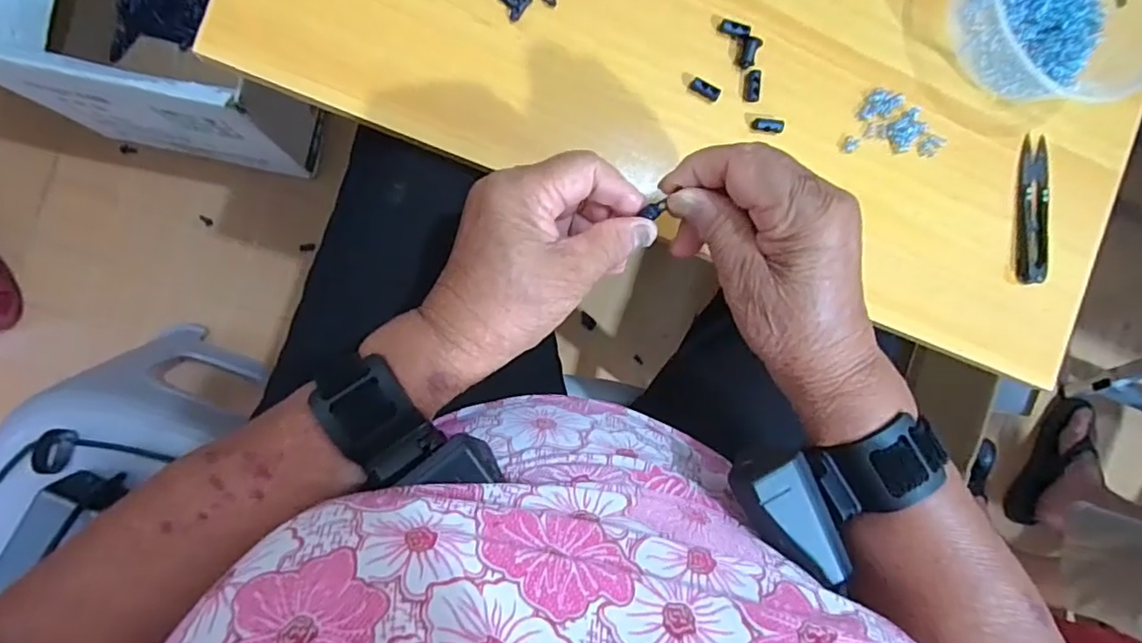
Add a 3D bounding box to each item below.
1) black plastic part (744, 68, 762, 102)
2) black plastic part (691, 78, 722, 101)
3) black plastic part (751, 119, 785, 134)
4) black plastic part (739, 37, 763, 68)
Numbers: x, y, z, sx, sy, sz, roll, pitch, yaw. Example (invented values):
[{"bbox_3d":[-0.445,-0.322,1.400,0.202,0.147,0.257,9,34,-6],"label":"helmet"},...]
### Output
[{"bbox_3d":[0.116,-0.150,0.362,0.009,0.004,0.019,7,93,-9],"label":"black plastic part"},{"bbox_3d":[0.084,-0.145,0.356,0.019,0.005,0.008,26,90,-10],"label":"black plastic part"},{"bbox_3d":[0.125,-0.124,0.363,0.020,0.004,0.008,7,93,4],"label":"black plastic part"},{"bbox_3d":[0.113,-0.168,0.358,0.010,0.006,0.017,10,93,-9],"label":"black plastic part"}]

